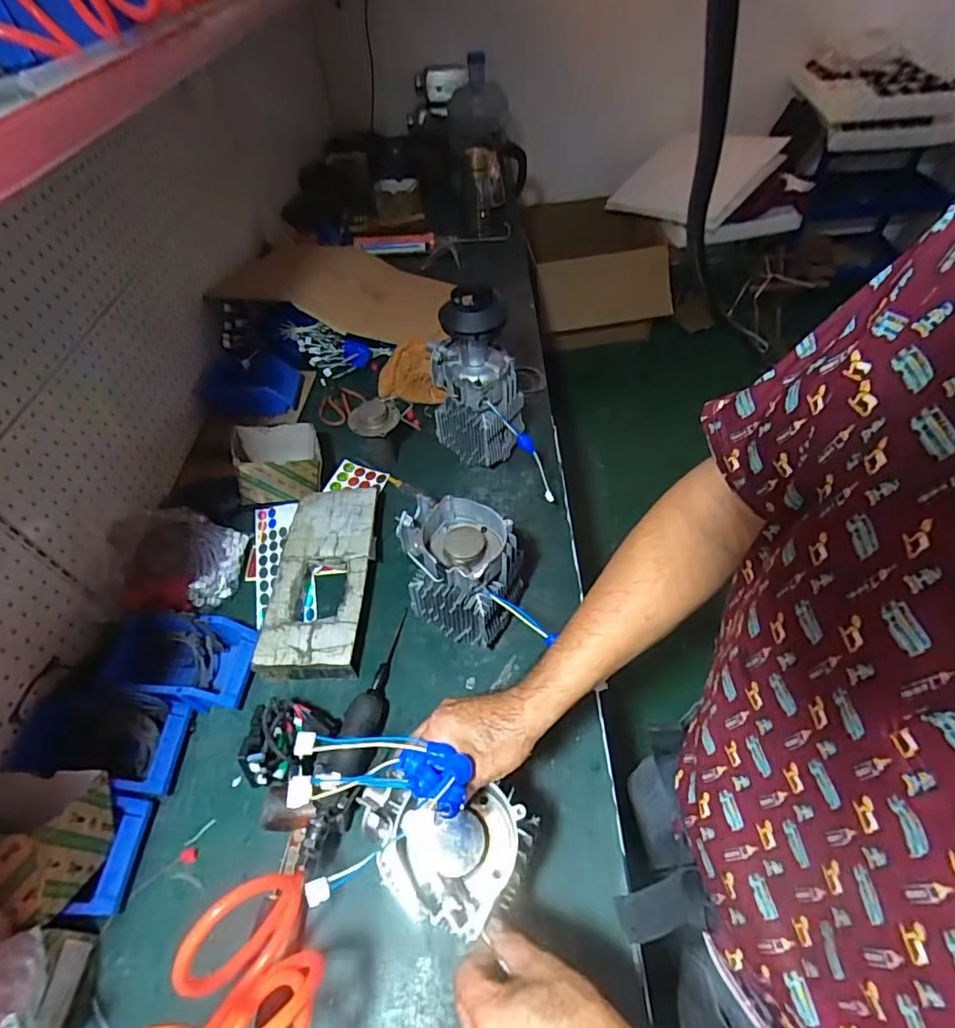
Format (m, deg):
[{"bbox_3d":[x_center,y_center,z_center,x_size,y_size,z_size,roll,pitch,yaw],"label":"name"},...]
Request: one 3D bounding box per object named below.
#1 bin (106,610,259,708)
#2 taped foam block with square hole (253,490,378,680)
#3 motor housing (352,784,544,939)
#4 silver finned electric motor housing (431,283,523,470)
[{"bbox_3d":[-0.417,0.210,0.750,0.190,0.082,0.116,0,50,5],"label":"bin"},{"bbox_3d":[-0.241,0.097,0.844,0.143,0.050,0.329,-2,50,3],"label":"taped foam block with square hole"},{"bbox_3d":[-0.025,0.300,0.466,0.146,0.055,0.101,-2,50,3],"label":"motor housing"},{"bbox_3d":[-0.008,-0.227,0.937,0.142,0.319,0.142,-2,50,3],"label":"silver finned electric motor housing"}]

